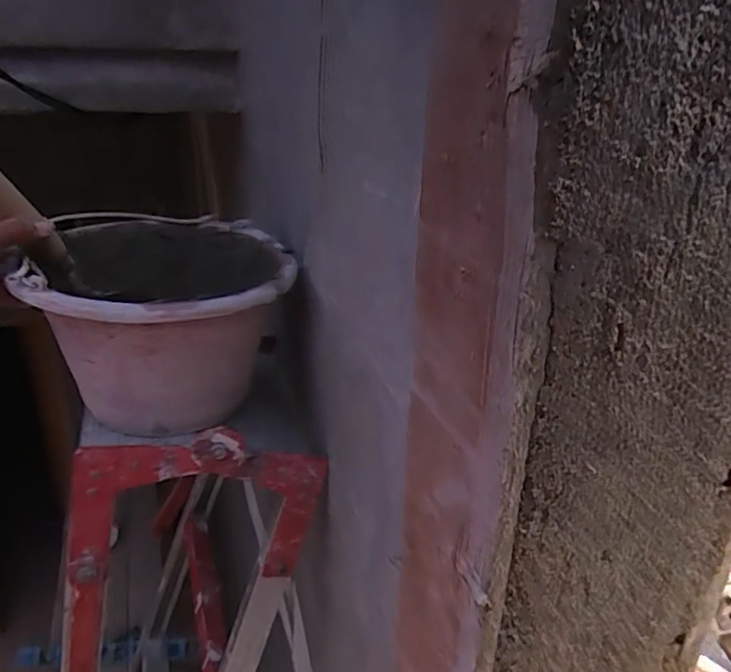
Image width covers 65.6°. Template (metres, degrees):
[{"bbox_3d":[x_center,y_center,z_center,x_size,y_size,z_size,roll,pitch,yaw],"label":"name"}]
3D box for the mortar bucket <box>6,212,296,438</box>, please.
[{"bbox_3d":[-0.188,-0.015,0.567,0.214,0.162,0.239,-5,24,-14],"label":"mortar bucket"}]

